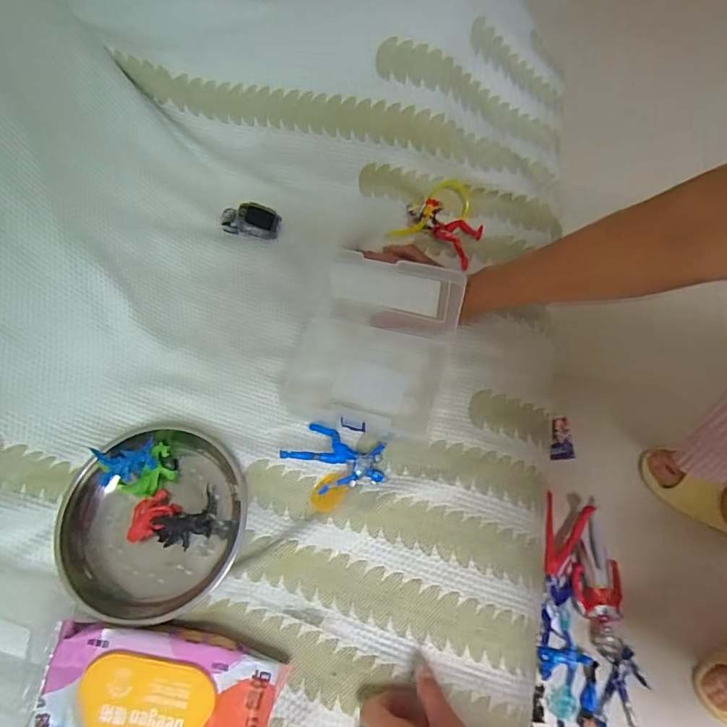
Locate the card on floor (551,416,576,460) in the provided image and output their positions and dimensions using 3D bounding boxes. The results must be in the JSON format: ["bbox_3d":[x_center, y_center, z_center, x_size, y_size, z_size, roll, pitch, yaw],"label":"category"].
[{"bbox_3d":[0.375,0.142,0.924,0.044,0.007,0.078,-3,74,2],"label":"card on floor"}]

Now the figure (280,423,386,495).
[{"bbox_3d":[-0.027,0.096,0.500,0.099,0.047,0.074,18,67,12],"label":"figure"}]

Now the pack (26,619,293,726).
[{"bbox_3d":[-0.178,0.292,0.417,0.202,0.051,0.116,12,66,9],"label":"pack"}]

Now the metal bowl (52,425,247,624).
[{"bbox_3d":[-0.213,0.157,0.491,0.172,0.034,0.179,-1,65,3],"label":"metal bowl"}]

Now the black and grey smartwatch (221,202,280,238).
[{"bbox_3d":[-0.150,-0.194,0.649,0.076,0.034,0.037,4,65,5],"label":"black and grey smartwatch"}]

